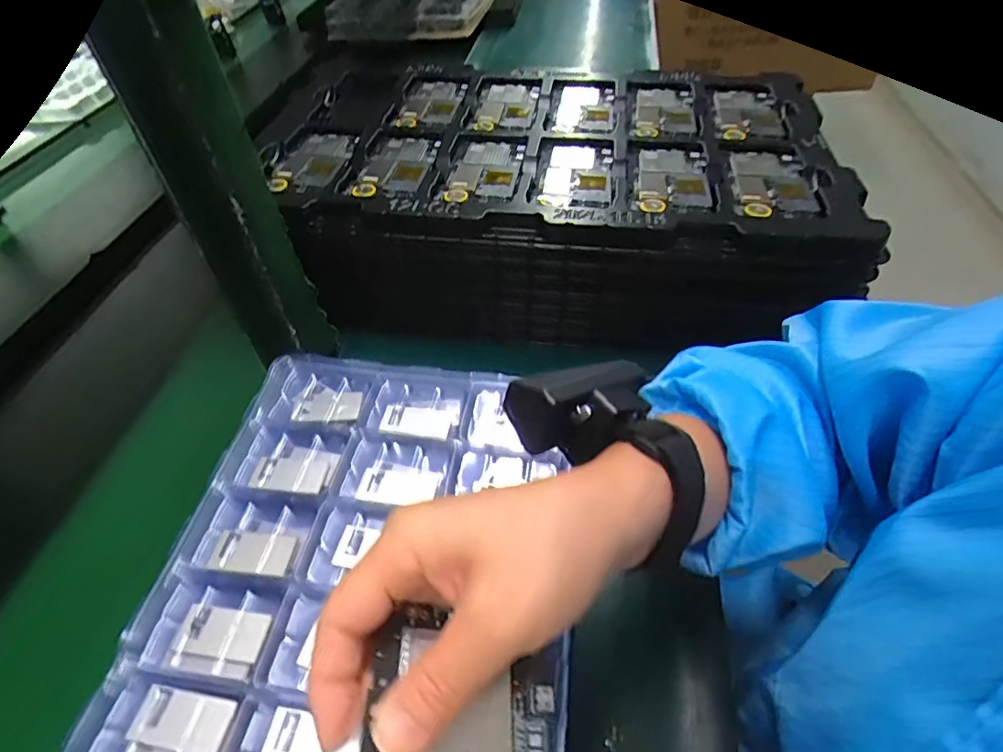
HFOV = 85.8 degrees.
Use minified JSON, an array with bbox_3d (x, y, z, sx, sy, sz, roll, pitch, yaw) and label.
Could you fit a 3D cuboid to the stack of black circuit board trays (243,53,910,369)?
[{"bbox_3d":[0.049,-0.194,0.579,0.516,0.150,0.355,4,49,9],"label":"stack of black circuit board trays"}]

